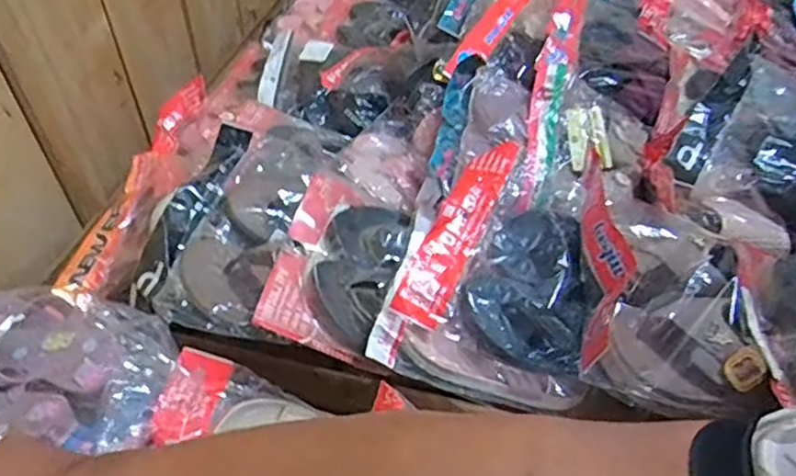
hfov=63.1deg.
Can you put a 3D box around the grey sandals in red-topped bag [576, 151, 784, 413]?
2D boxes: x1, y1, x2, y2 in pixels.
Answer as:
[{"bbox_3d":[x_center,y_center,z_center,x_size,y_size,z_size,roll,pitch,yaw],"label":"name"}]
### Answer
[{"bbox_3d":[0.269,0.045,0.659,0.183,0.108,0.242,4,47,0],"label":"grey sandals in red-topped bag"}]

